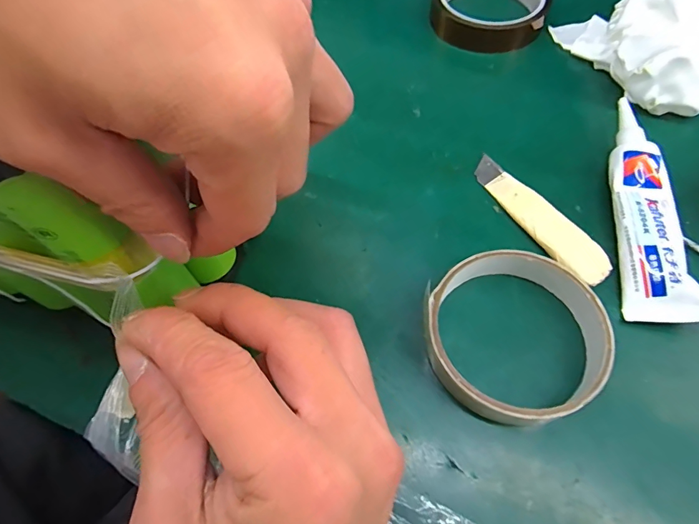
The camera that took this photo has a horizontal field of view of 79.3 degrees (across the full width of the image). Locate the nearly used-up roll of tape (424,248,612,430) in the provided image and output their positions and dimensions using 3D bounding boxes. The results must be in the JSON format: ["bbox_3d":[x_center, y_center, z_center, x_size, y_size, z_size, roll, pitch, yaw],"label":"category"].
[{"bbox_3d":[0.079,0.035,0.206,0.089,0.021,0.081,-1,62,3],"label":"nearly used-up roll of tape"}]

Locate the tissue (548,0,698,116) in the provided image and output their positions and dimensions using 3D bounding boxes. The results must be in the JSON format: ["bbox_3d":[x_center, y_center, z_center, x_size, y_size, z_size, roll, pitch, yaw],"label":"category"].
[{"bbox_3d":[0.211,-0.156,0.288,0.081,0.043,0.122,-11,62,-3],"label":"tissue"}]

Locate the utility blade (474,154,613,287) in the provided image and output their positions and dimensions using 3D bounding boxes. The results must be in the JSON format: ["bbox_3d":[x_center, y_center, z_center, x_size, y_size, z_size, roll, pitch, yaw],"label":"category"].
[{"bbox_3d":[0.109,-0.028,0.247,0.024,0.007,0.100,-28,64,-11],"label":"utility blade"}]

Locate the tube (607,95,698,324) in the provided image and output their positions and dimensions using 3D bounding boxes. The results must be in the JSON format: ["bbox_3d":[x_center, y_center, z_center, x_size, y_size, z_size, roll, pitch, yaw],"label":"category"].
[{"bbox_3d":[0.165,-0.032,0.239,0.033,0.018,0.138,4,62,6],"label":"tube"}]

